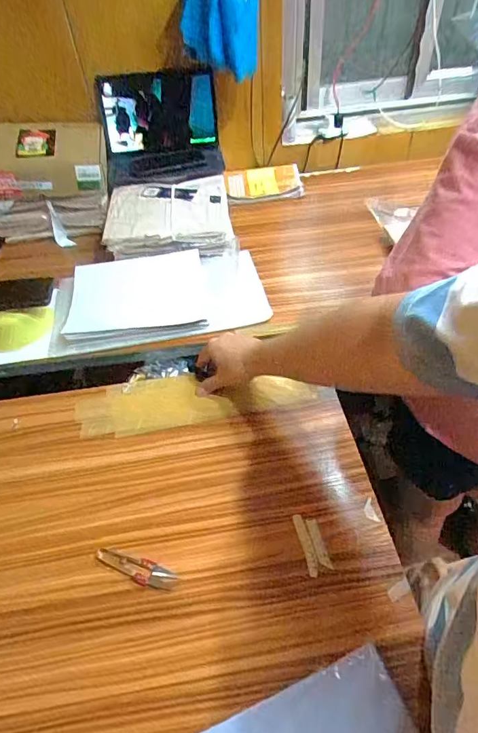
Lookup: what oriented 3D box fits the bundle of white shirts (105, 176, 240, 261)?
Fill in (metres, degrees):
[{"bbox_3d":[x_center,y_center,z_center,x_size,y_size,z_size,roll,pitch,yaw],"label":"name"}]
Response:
[{"bbox_3d":[-0.149,-0.312,0.977,0.264,0.100,0.184,-8,48,-3],"label":"bundle of white shirts"}]

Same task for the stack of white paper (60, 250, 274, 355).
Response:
[{"bbox_3d":[-0.136,-0.142,0.870,0.373,0.034,0.224,-8,48,-4],"label":"stack of white paper"}]

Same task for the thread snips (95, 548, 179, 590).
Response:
[{"bbox_3d":[-0.125,0.243,0.538,0.103,0.005,0.028,14,50,16],"label":"thread snips"}]

